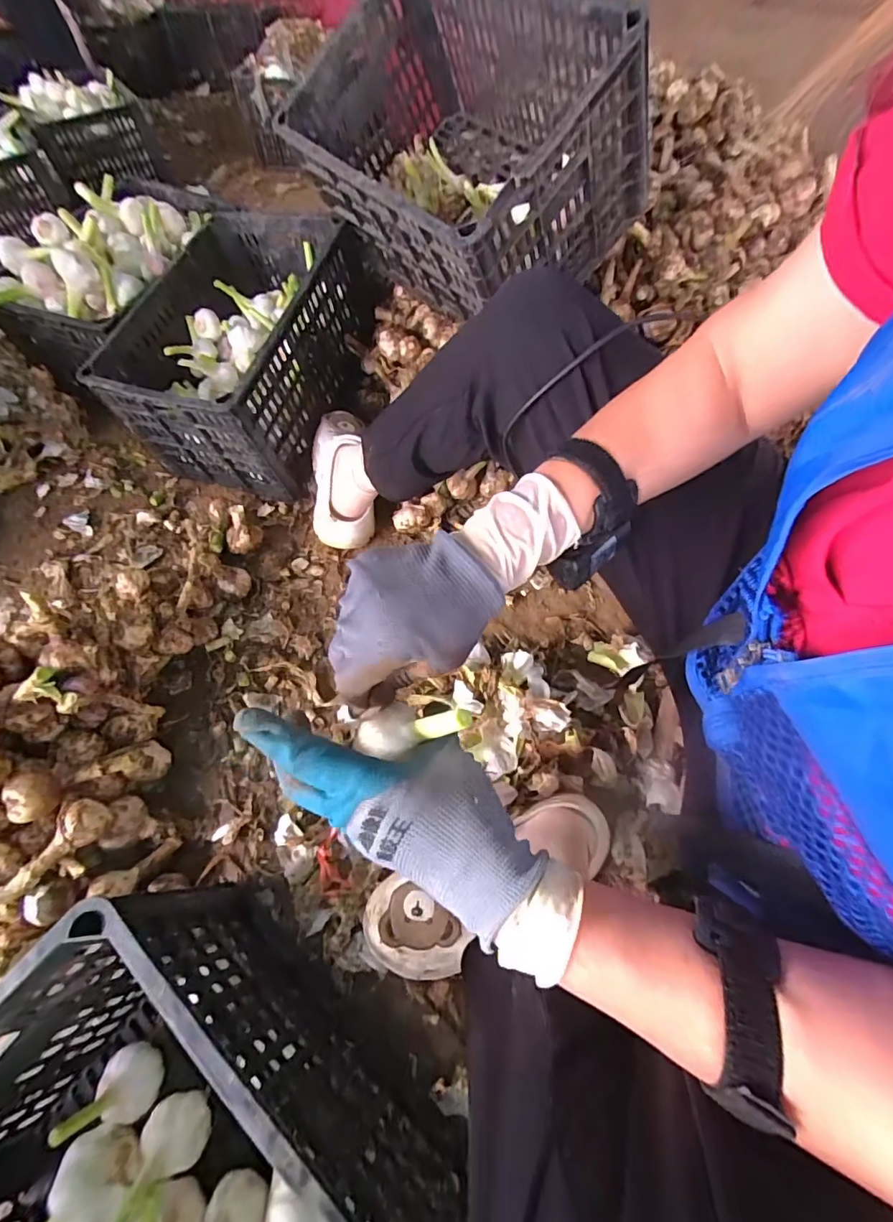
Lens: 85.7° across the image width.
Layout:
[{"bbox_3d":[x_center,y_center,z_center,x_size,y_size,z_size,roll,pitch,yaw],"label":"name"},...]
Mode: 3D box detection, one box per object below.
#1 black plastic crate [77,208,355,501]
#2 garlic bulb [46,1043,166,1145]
[{"bbox_3d":[-0.369,-0.448,0.867,0.332,0.270,0.440,13,61,9],"label":"black plastic crate"},{"bbox_3d":[-0.286,0.411,0.411,0.045,0.081,0.052,-32,64,-16],"label":"garlic bulb"}]

